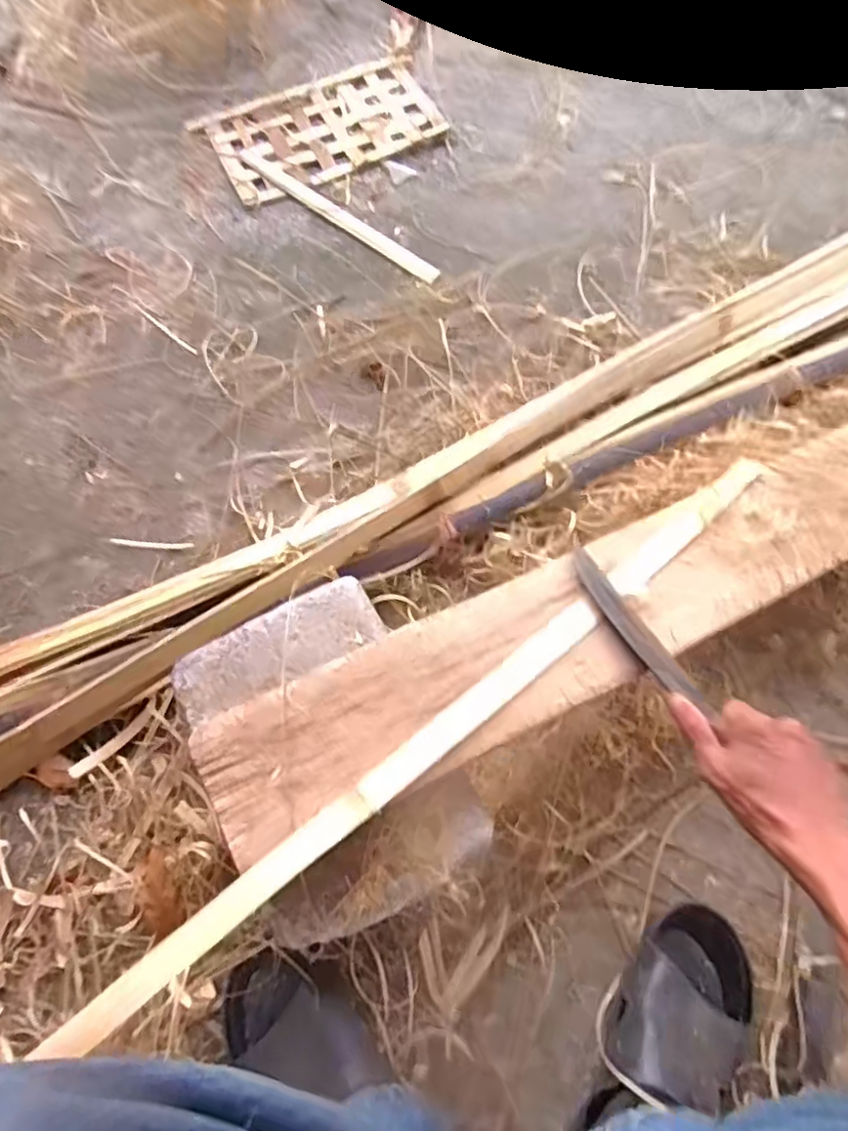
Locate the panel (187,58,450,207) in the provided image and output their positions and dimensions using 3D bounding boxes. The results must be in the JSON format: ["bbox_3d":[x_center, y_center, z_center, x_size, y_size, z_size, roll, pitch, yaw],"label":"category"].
[{"bbox_3d":[-0.160,-0.705,1.043,0.347,0.018,0.229,-24,68,-8],"label":"panel"}]

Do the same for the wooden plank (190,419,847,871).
[{"bbox_3d":[0.312,-0.031,0.612,1.069,0.039,0.134,-25,69,-13],"label":"wooden plank"}]

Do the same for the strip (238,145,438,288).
[{"bbox_3d":[-0.133,-0.524,0.964,0.400,0.009,0.036,40,67,17],"label":"strip"}]

